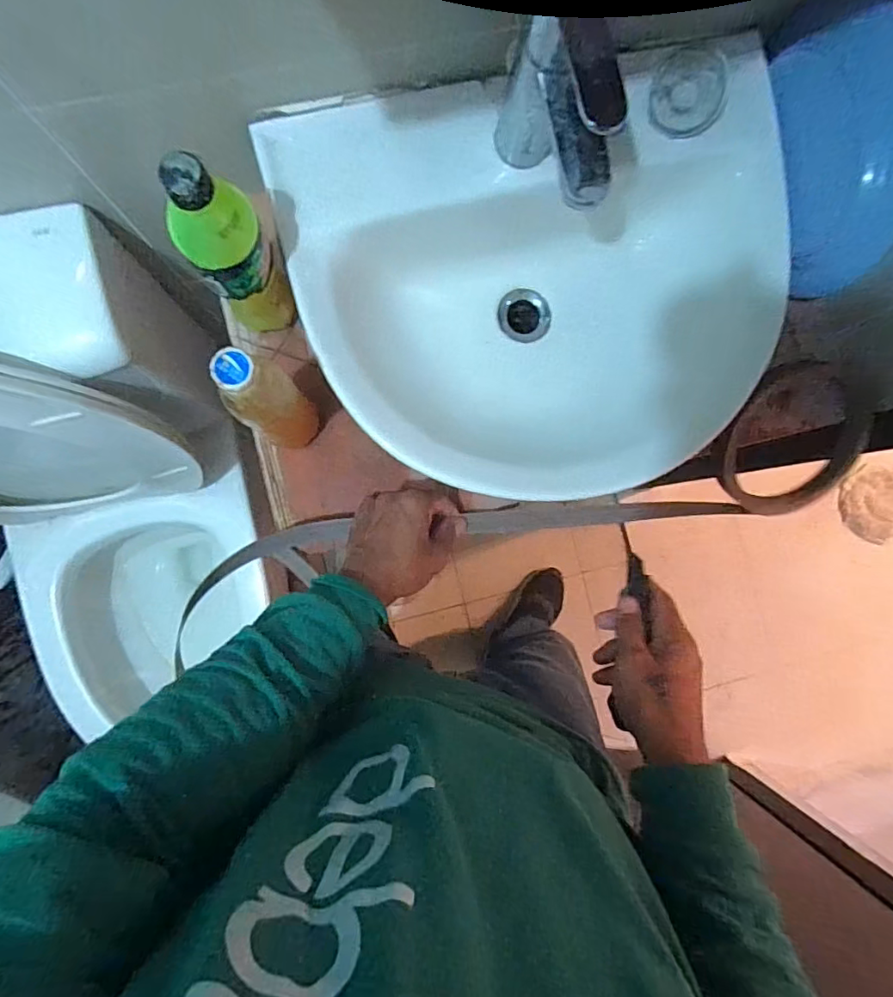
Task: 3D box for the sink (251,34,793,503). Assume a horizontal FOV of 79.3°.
[{"bbox_3d":[0.099,-0.190,0.542,0.466,0.145,0.368,-11,87,-5],"label":"sink"}]

